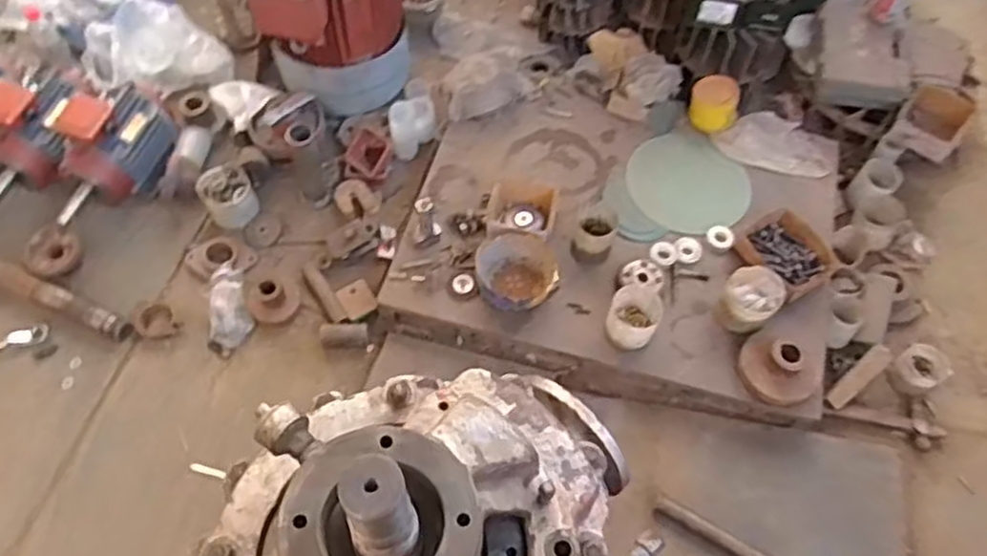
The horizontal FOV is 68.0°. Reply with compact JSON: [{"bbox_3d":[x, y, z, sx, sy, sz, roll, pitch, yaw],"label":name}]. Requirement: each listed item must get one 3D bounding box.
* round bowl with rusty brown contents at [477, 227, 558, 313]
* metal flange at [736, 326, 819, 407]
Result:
[{"bbox_3d":[0.048,-0.017,1.584,0.167,0.073,0.166,0,61,-1],"label":"round bowl with rusty brown contents"},{"bbox_3d":[0.589,0.173,1.491,0.169,0.066,0.159,6,61,3],"label":"metal flange"}]

